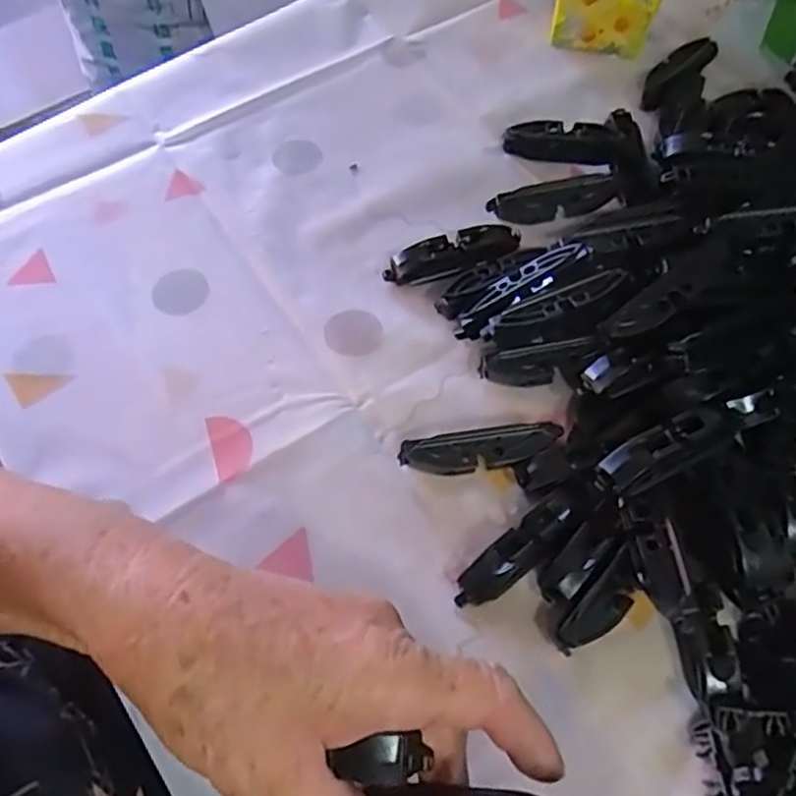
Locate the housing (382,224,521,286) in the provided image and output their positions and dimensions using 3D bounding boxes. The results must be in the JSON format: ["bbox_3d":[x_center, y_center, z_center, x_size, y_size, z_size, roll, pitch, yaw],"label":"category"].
[{"bbox_3d":[0.033,-0.084,0.406,0.081,0.015,0.025,-19,64,-9],"label":"housing"}]

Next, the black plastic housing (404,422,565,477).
[{"bbox_3d":[0.042,0.026,0.348,0.079,0.015,0.017,-8,63,-4],"label":"black plastic housing"}]

